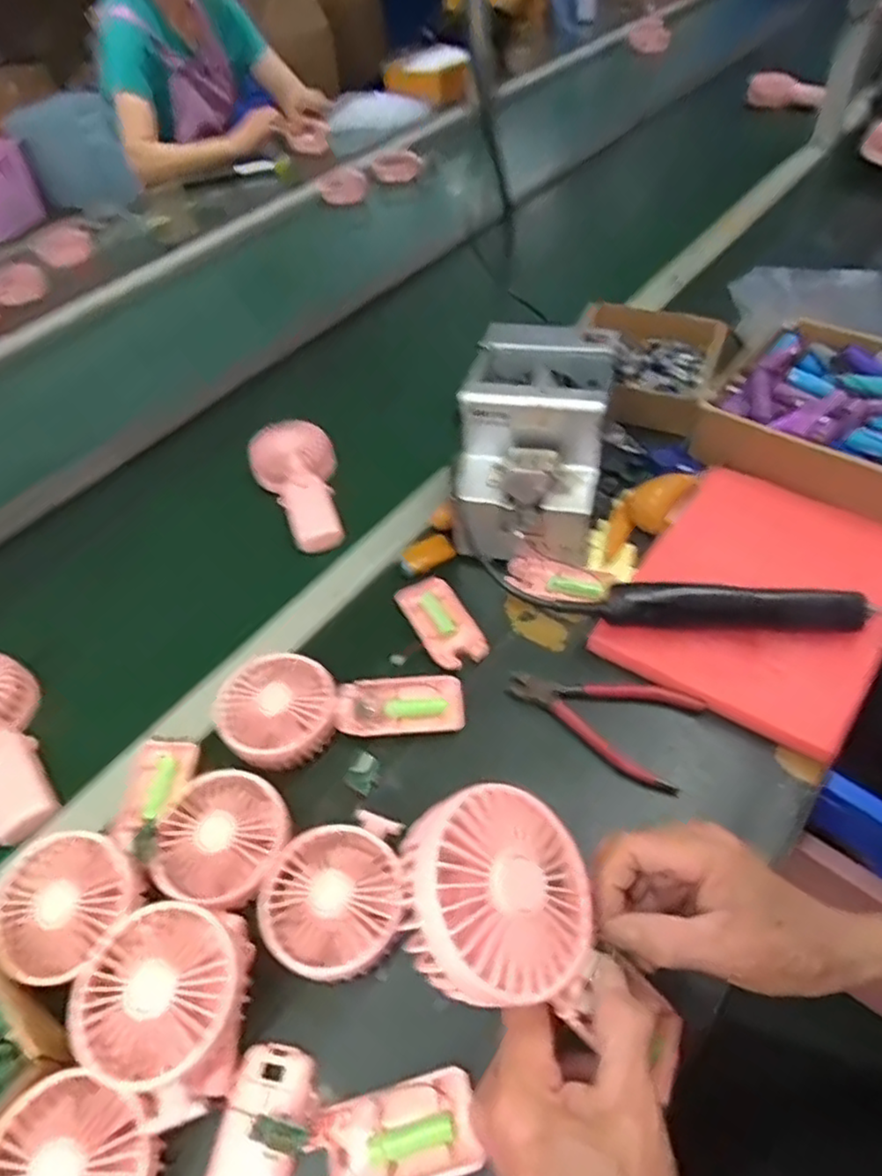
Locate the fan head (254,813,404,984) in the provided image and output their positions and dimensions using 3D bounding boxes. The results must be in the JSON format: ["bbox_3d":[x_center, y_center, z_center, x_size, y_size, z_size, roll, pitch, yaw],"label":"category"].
[{"bbox_3d":[-0.071,0.204,0.447,0.092,0.049,0.098,-4,49,4],"label":"fan head"}]

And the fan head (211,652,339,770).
[{"bbox_3d":[-0.127,0.098,0.533,0.088,0.030,0.087,0,54,0],"label":"fan head"}]

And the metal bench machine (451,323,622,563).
[{"bbox_3d":[0.088,-0.133,0.634,0.135,0.145,0.173,4,50,11],"label":"metal bench machine"}]

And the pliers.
[{"bbox_3d":[0.123,0.098,0.528,0.143,0.010,0.080,15,53,20],"label":"pliers"}]

